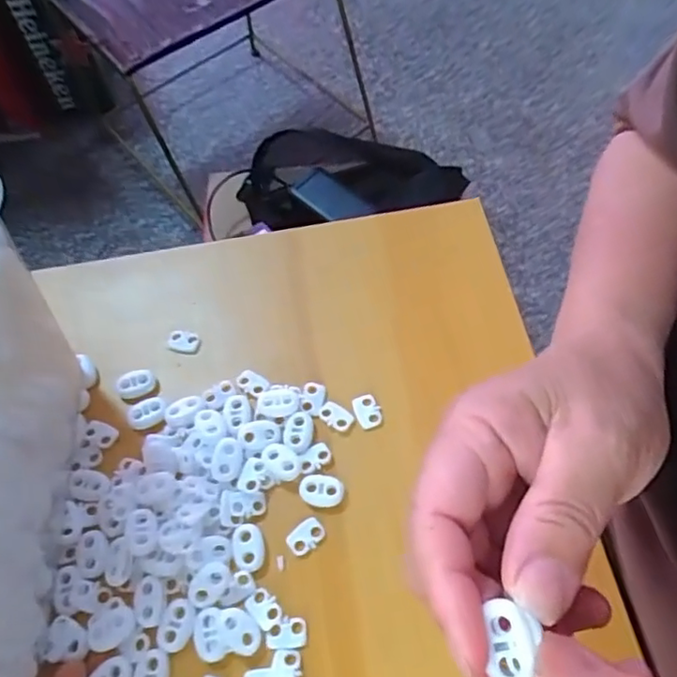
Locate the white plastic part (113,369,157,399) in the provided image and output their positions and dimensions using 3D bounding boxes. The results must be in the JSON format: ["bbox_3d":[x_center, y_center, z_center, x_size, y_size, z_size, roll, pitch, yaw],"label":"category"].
[{"bbox_3d":[-0.114,0.026,0.340,0.022,0.008,0.013,-18,62,-6],"label":"white plastic part"}]

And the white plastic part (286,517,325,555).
[{"bbox_3d":[-0.016,0.096,0.293,0.013,0.004,0.018,38,70,21],"label":"white plastic part"}]

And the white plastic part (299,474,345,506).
[{"bbox_3d":[-0.008,0.077,0.302,0.022,0.005,0.015,10,63,9],"label":"white plastic part"}]

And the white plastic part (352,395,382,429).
[{"bbox_3d":[0.015,0.039,0.323,0.013,0.004,0.018,-22,62,-8],"label":"white plastic part"}]

